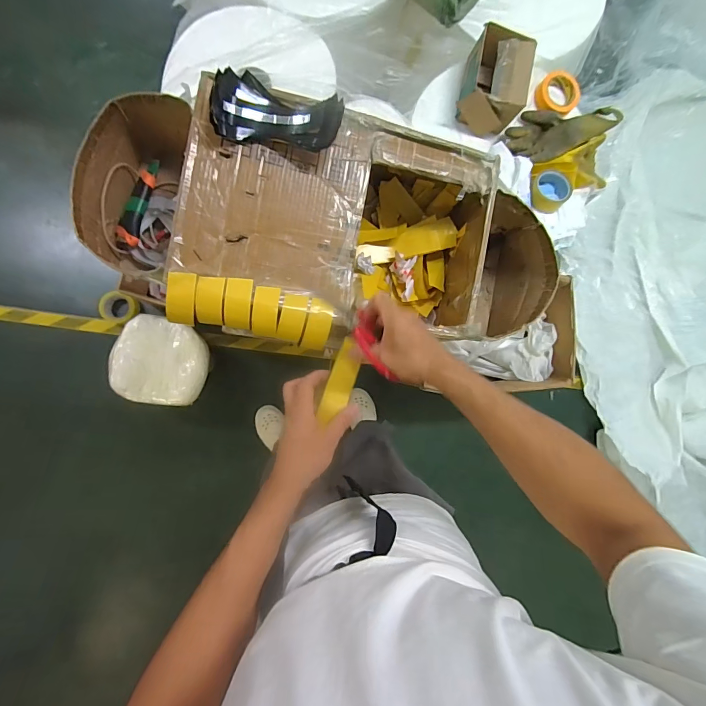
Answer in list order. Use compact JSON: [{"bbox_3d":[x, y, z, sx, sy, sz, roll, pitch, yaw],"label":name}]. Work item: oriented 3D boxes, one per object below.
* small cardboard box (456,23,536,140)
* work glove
[{"bbox_3d":[0.340,-0.653,0.912,0.135,0.091,0.208,14,87,-8],"label":"small cardboard box"},{"bbox_3d":[0.539,-0.559,0.973,0.288,0.030,0.117,-5,105,-2],"label":"work glove"}]

